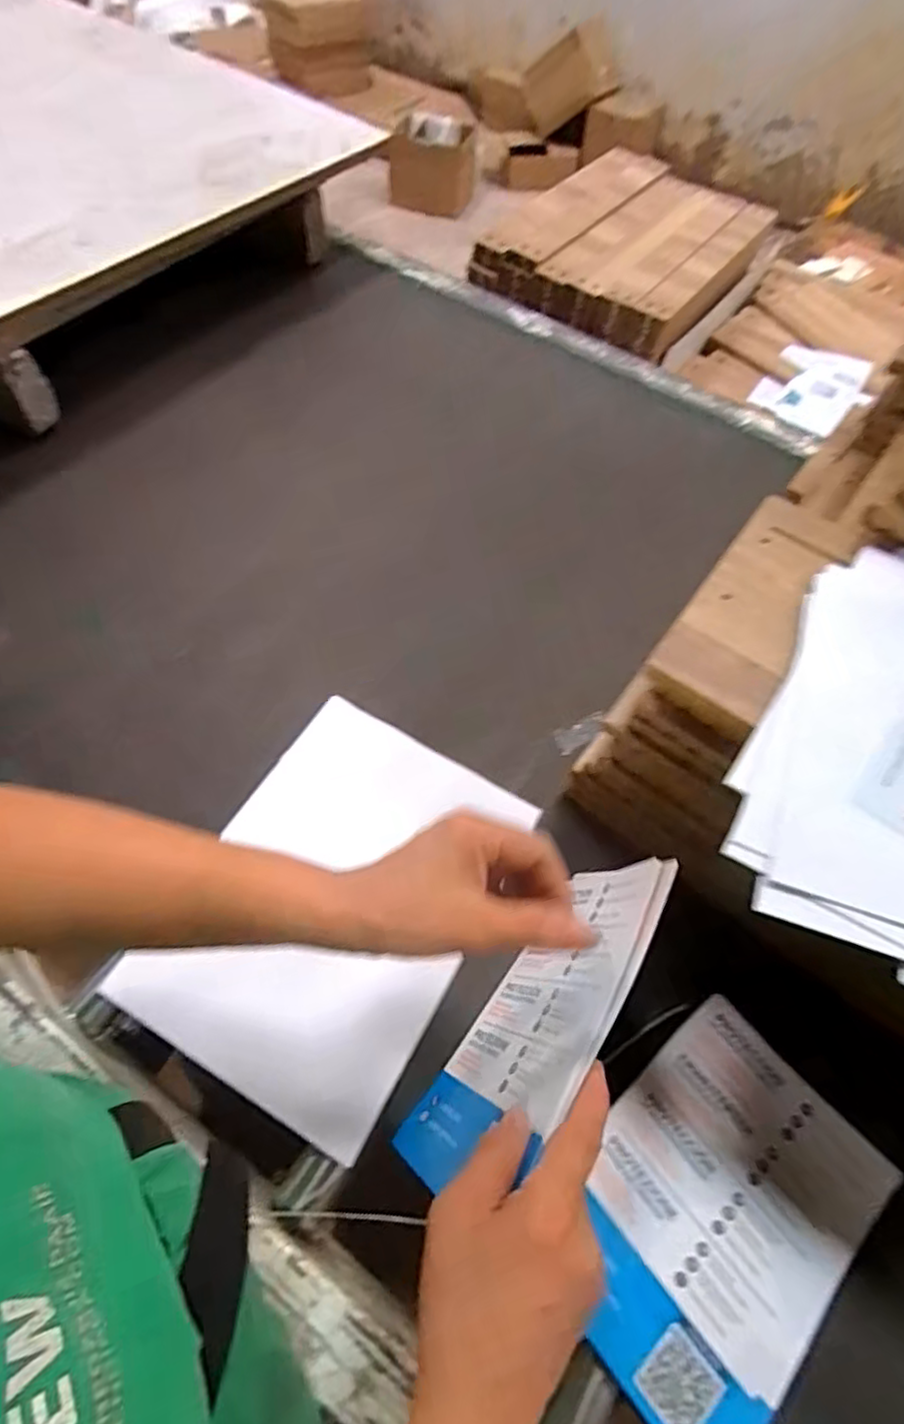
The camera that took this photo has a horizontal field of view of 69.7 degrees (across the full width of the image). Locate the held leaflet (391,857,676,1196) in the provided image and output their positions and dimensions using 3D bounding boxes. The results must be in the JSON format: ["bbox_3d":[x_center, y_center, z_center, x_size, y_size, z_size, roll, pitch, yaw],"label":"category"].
[{"bbox_3d":[0.050,0.184,0.394,0.011,0.153,0.210,38,67,-4],"label":"held leaflet"}]

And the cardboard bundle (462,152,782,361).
[{"bbox_3d":[0.381,-1.050,1.456,0.496,0.112,0.642,30,62,13],"label":"cardboard bundle"}]

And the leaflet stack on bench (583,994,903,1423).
[{"bbox_3d":[0.166,0.313,0.411,0.207,0.013,0.151,-36,68,-22],"label":"leaflet stack on bench"}]

